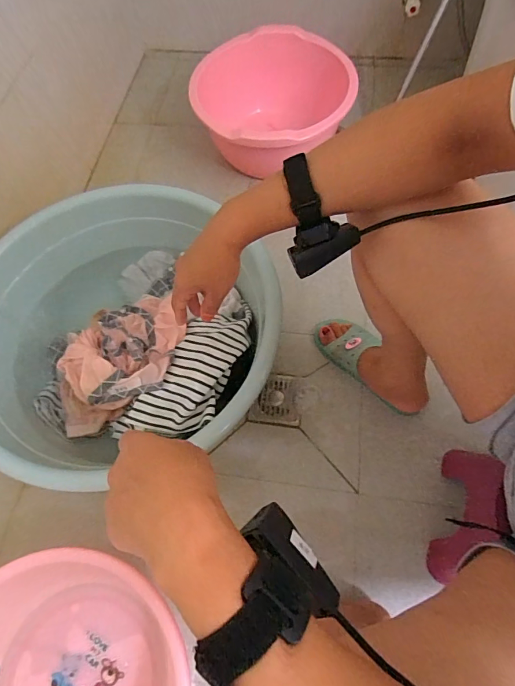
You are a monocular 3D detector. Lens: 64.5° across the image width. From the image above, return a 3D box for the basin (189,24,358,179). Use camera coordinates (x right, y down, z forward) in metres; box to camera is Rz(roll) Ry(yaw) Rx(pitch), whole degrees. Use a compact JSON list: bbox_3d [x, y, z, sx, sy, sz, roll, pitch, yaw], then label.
[{"bbox_3d":[0.047,-0.549,0.997,0.386,0.194,0.364,-1,65,2],"label":"basin"}]

